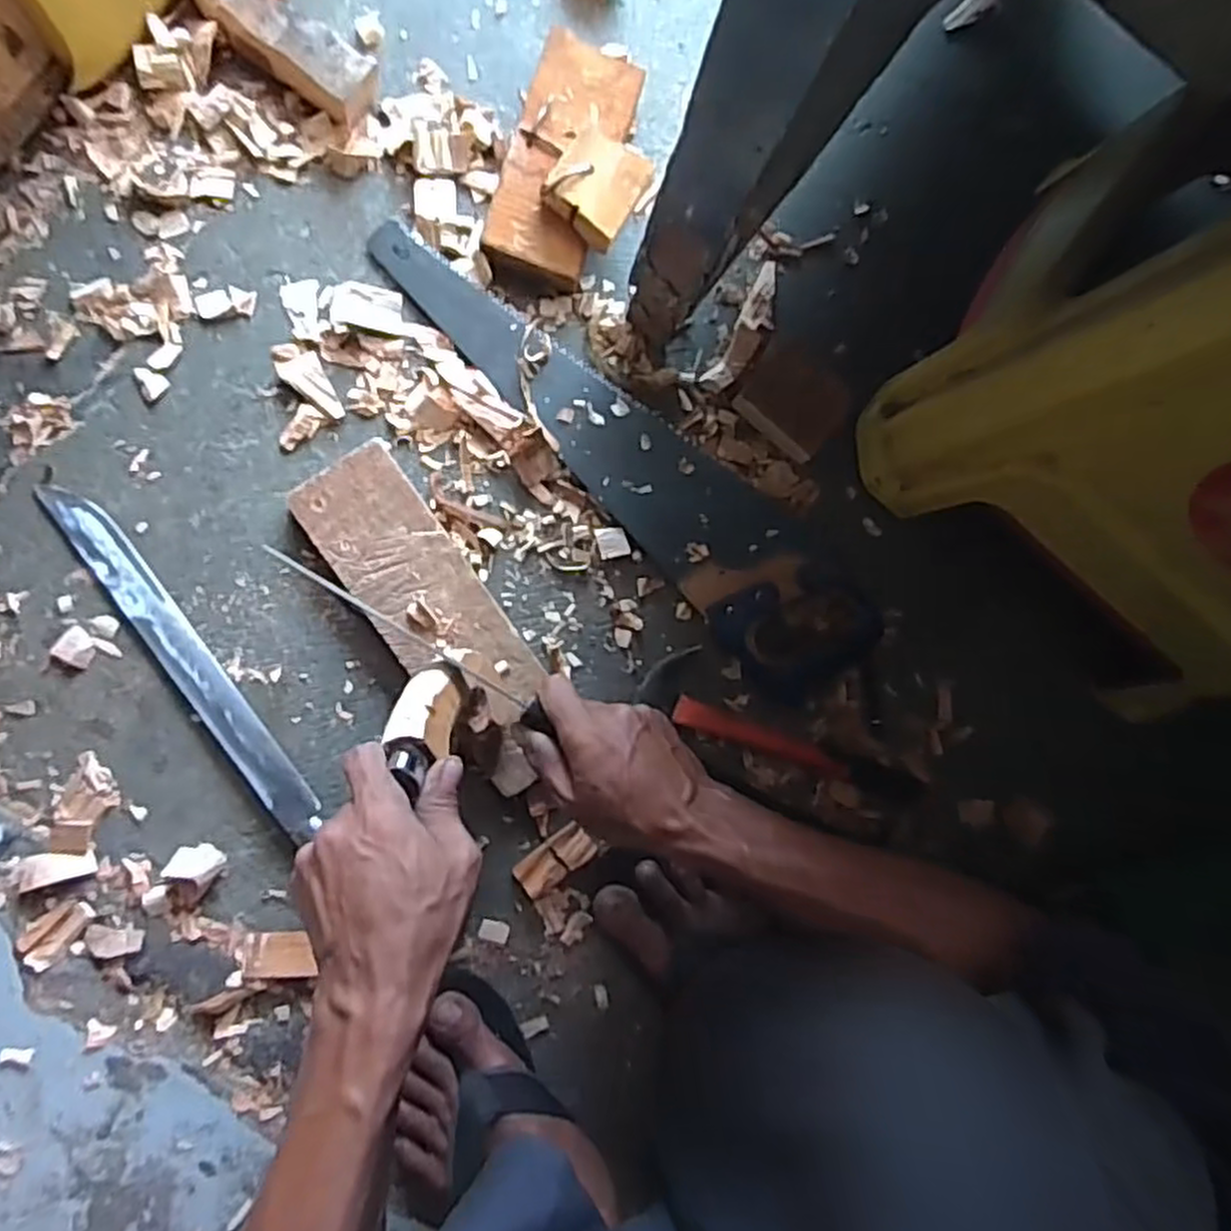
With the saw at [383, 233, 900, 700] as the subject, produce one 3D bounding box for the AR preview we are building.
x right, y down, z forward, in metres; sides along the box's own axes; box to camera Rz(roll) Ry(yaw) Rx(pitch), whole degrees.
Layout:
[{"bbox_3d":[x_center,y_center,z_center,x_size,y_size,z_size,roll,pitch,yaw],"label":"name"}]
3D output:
[{"bbox_3d":[0.019,-0.129,0.622,0.109,0.030,0.491,-45,96,-7],"label":"saw"}]

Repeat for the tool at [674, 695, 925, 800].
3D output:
[{"bbox_3d":[0.154,0.113,0.646,0.225,0.018,0.023,20,86,-9],"label":"tool"}]

